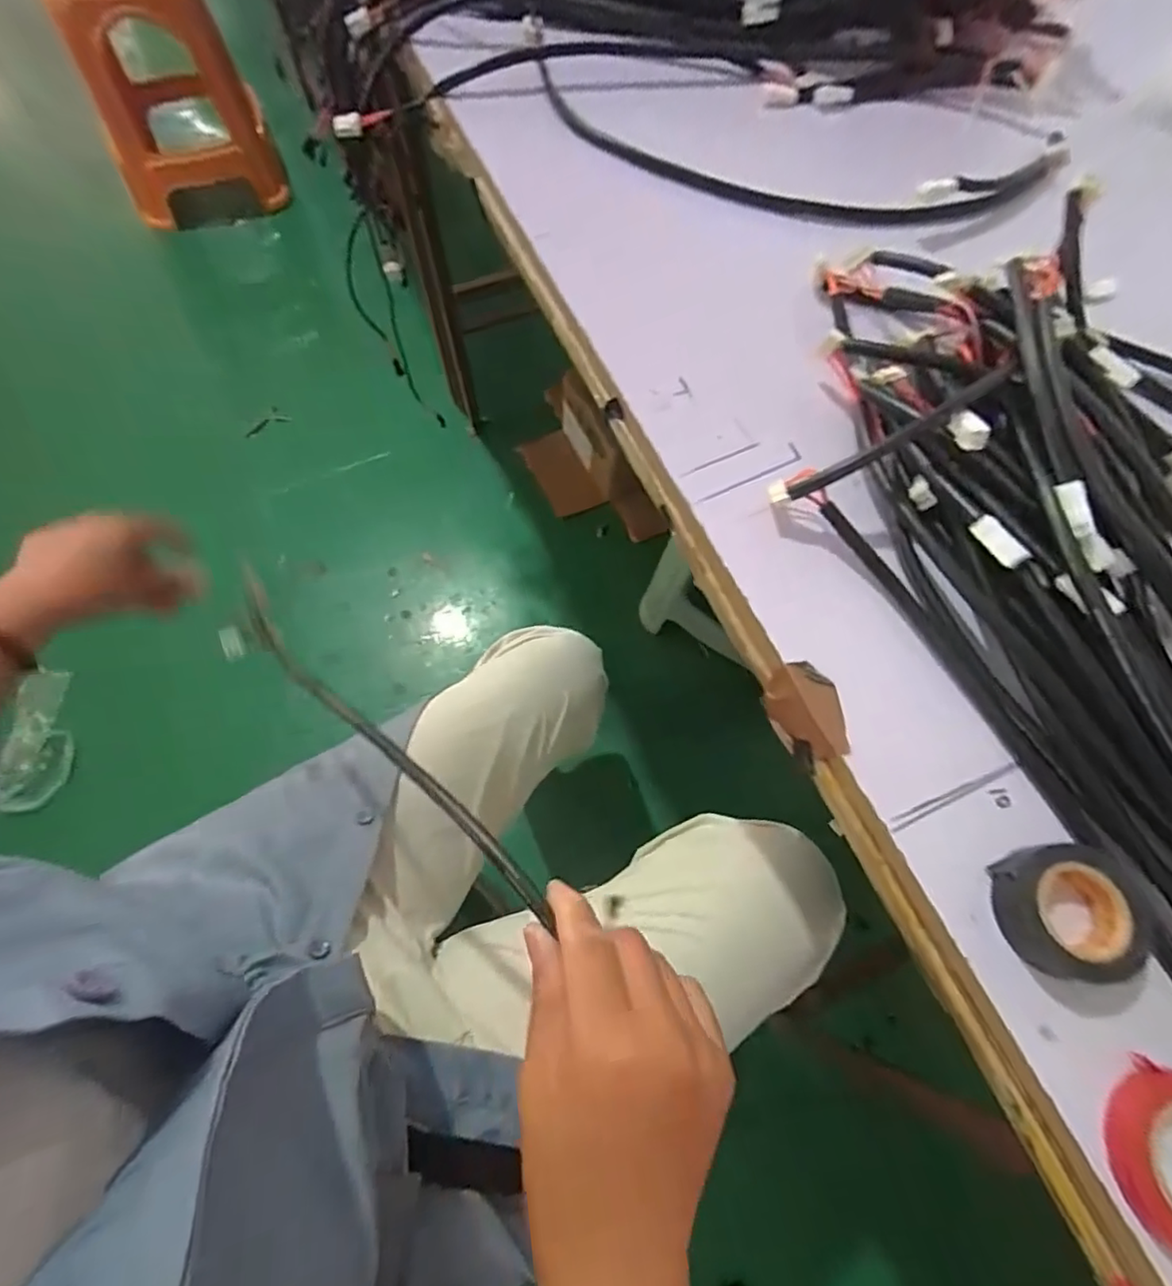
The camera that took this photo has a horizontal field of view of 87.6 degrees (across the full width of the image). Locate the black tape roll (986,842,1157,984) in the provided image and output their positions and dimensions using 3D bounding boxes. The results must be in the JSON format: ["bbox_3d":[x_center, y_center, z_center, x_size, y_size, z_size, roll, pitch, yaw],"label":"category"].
[{"bbox_3d":[0.201,0.112,0.255,0.049,0.023,0.051,0,68,-1],"label":"black tape roll"}]

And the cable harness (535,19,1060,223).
[{"bbox_3d":[0.131,-0.363,0.448,0.403,0.030,0.117,18,71,8],"label":"cable harness"}]

